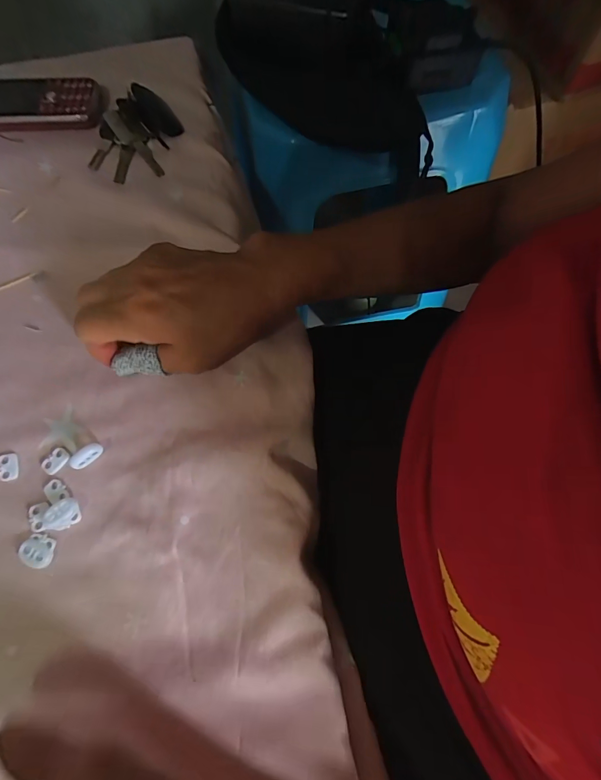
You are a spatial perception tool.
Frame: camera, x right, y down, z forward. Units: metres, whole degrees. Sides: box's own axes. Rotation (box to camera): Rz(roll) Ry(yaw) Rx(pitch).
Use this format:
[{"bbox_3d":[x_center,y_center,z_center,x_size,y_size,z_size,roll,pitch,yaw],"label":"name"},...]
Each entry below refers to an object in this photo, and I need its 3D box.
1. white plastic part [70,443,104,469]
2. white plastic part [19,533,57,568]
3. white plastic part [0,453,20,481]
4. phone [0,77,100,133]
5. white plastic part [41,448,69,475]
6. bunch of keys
[{"bbox_3d":[-0.146,0.046,0.267,0.022,0.010,0.011,-34,75,-10],"label":"white plastic part"},{"bbox_3d":[-0.169,0.103,0.250,0.021,0.006,0.018,19,73,6],"label":"white plastic part"},{"bbox_3d":[-0.203,0.053,0.269,0.014,0.004,0.019,-14,72,-4],"label":"white plastic part"},{"bbox_3d":[-0.250,-0.267,0.364,0.121,0.016,0.055,-5,72,-2],"label":"phone"},{"bbox_3d":[-0.171,0.049,0.270,0.013,0.004,0.018,32,75,10],"label":"white plastic part"},{"bbox_3d":[-0.150,-0.237,0.354,0.071,0.015,0.099,4,72,2],"label":"bunch of keys"}]

